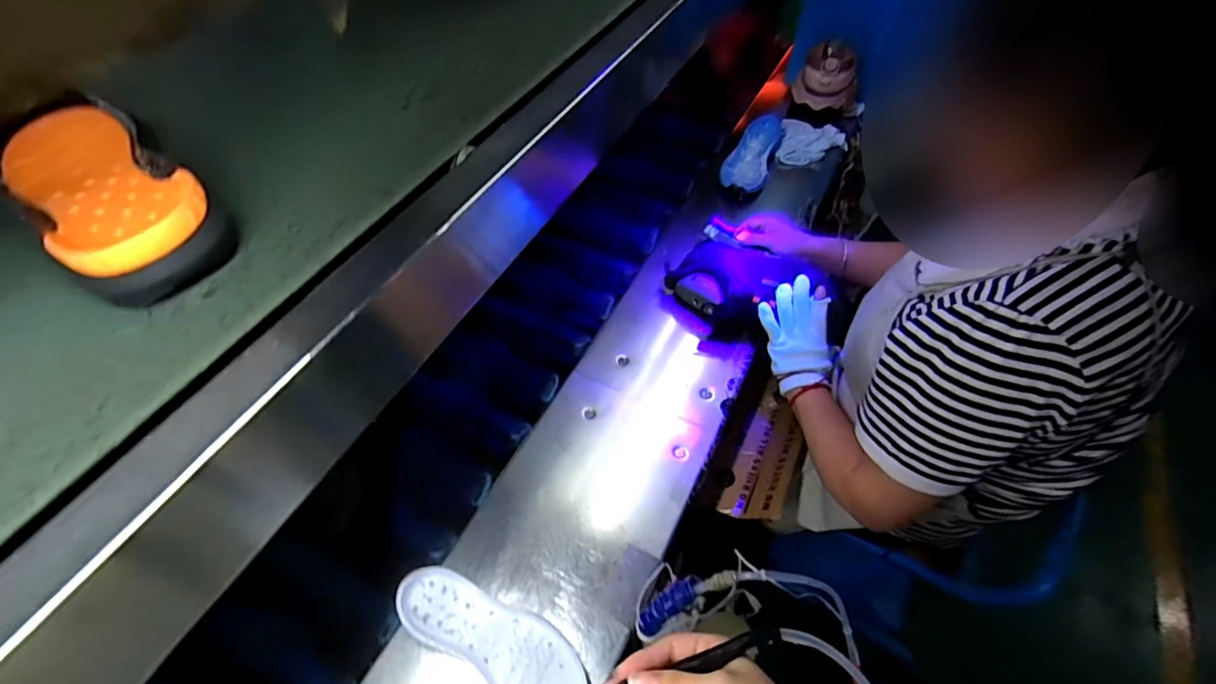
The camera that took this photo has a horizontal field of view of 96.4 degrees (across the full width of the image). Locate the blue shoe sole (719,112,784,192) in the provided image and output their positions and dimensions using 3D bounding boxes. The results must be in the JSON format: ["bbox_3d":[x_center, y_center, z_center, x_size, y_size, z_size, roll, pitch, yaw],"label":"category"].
[{"bbox_3d":[0.280,-0.366,1.069,0.088,0.041,0.227,18,56,15],"label":"blue shoe sole"}]

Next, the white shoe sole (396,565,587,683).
[{"bbox_3d":[-0.129,0.329,0.603,0.230,0.043,0.087,22,57,18],"label":"white shoe sole"}]

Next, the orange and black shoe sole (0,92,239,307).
[{"bbox_3d":[-0.384,-0.116,0.417,0.259,0.048,0.095,35,62,25],"label":"orange and black shoe sole"}]

